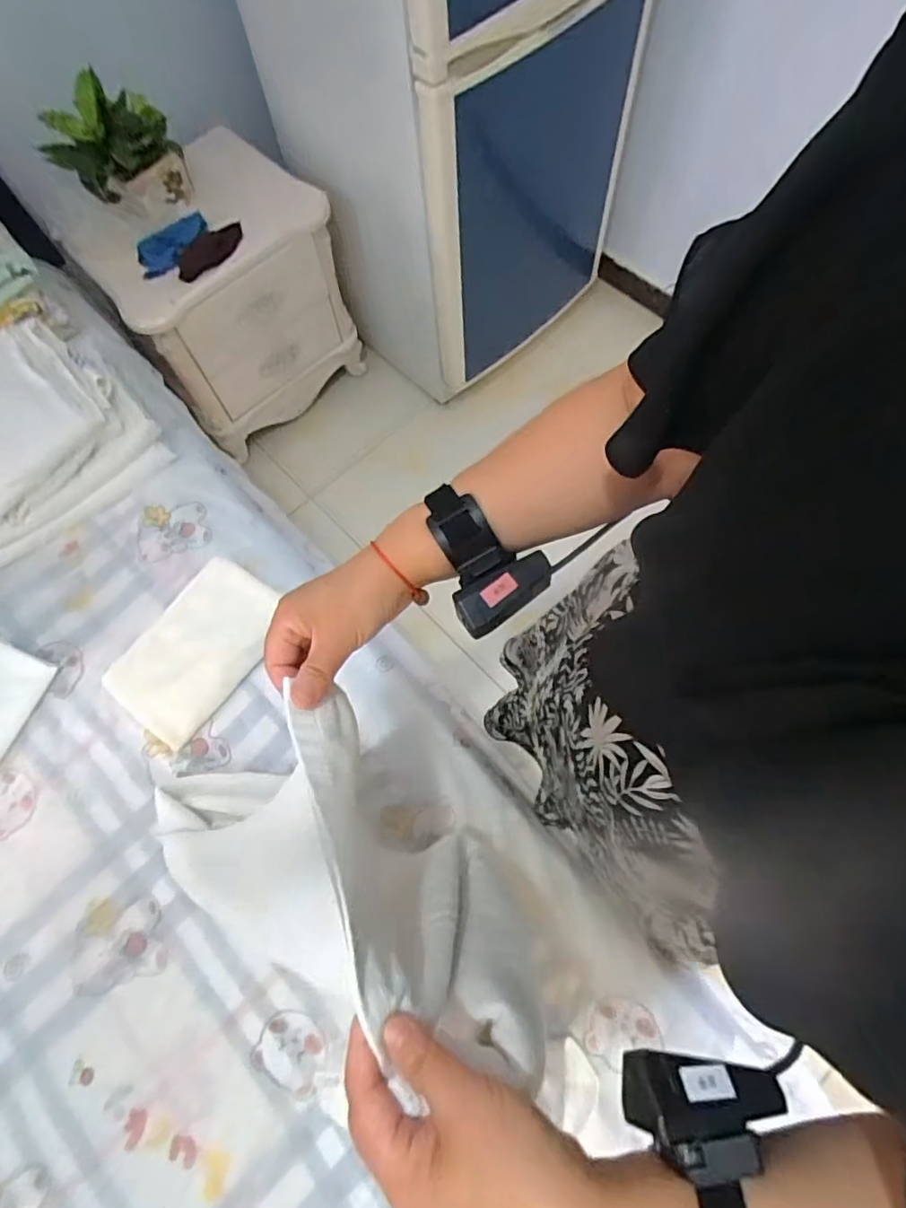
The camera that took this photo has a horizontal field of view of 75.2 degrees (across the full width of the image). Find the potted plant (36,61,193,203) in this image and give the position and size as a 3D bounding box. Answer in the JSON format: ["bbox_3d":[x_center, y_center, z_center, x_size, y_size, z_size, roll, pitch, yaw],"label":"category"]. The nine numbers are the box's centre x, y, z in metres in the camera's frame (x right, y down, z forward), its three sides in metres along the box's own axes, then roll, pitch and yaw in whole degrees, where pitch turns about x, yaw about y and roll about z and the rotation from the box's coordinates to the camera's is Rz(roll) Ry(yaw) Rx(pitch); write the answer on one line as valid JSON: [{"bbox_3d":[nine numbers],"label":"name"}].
[{"bbox_3d":[-0.583,-0.778,1.023,0.200,0.173,0.137,-10,70,-3],"label":"potted plant"}]

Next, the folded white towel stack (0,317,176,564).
[{"bbox_3d":[-0.642,-0.253,0.896,0.226,0.133,0.316,41,76,17],"label":"folded white towel stack"}]

